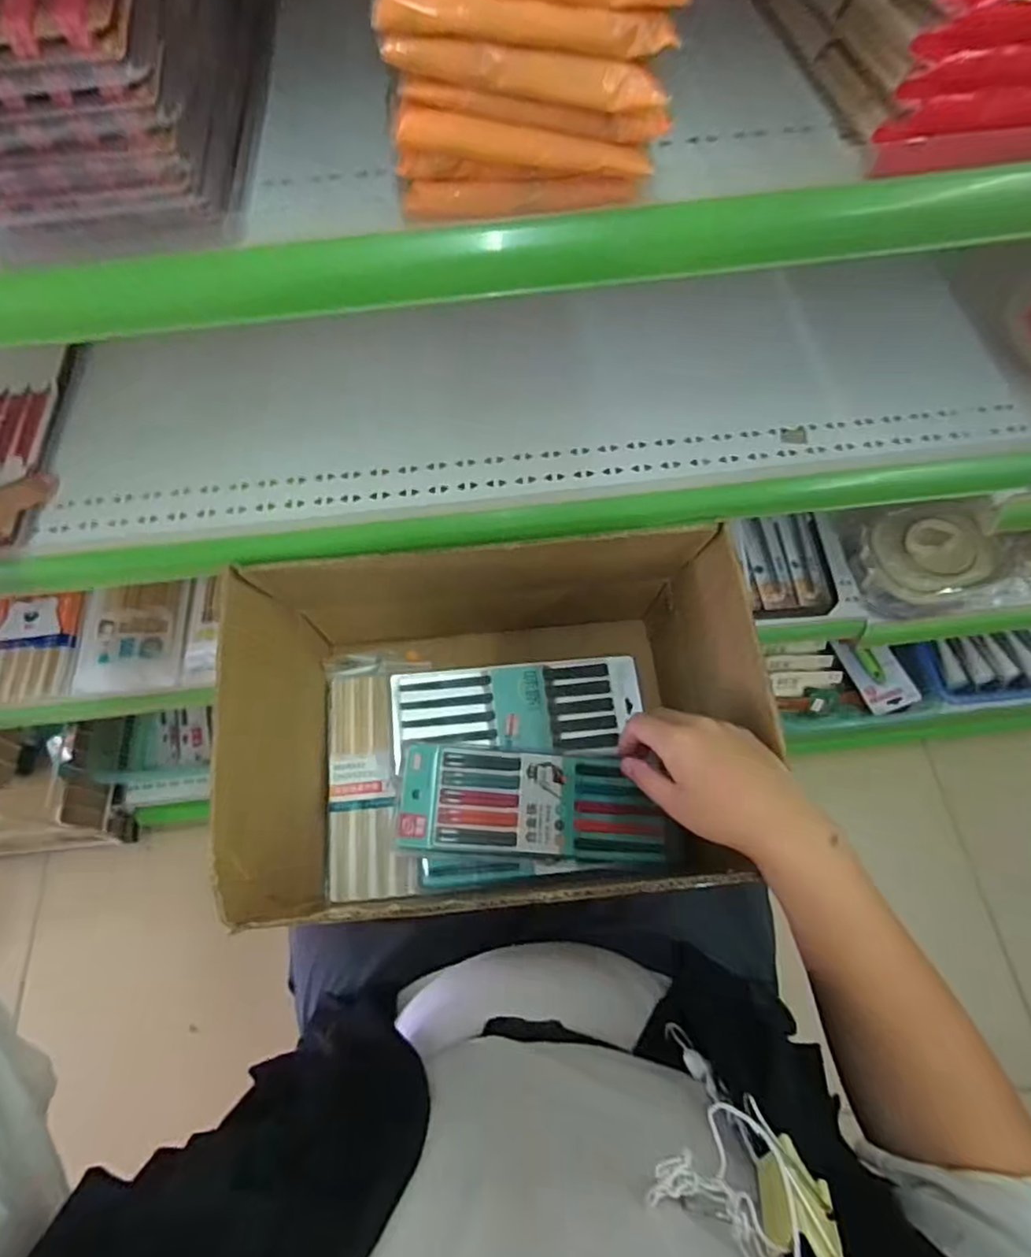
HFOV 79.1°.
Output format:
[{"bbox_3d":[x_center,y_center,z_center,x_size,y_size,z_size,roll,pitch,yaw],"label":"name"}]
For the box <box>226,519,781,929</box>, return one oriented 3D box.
[{"bbox_3d":[-0.014,0.090,0.623,0.429,0.293,0.327,-7,65,-1],"label":"box"}]

